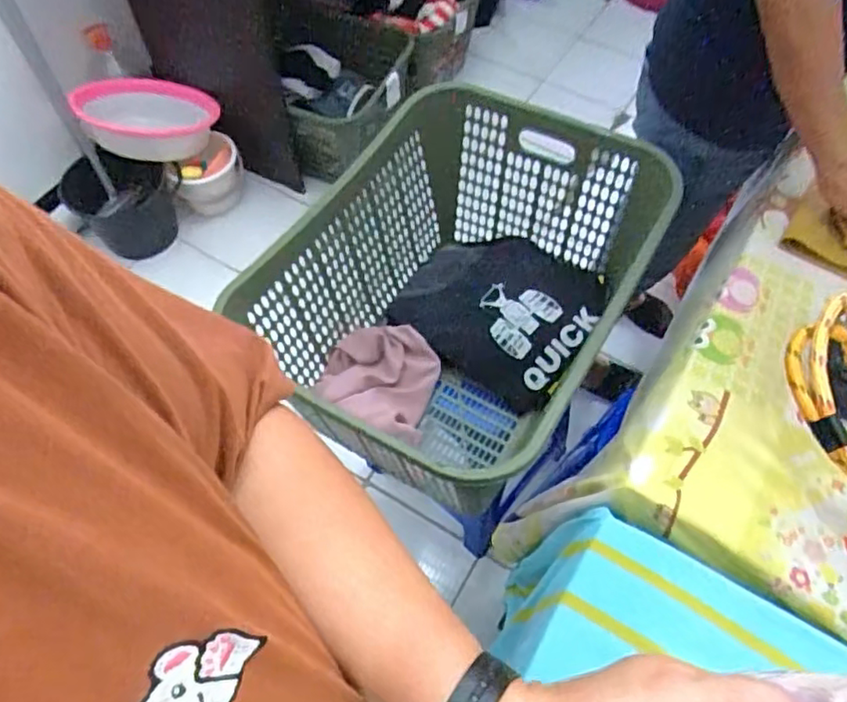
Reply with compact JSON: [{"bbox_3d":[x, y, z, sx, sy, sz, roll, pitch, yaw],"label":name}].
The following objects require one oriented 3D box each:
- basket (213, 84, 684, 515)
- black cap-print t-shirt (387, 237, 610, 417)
[{"bbox_3d":[0.053,-0.078,0.910,0.419,0.307,0.514,28,63,15],"label":"basket"},{"bbox_3d":[0.115,-0.077,1.017,0.316,0.105,0.255,29,63,15],"label":"black cap-print t-shirt"}]

